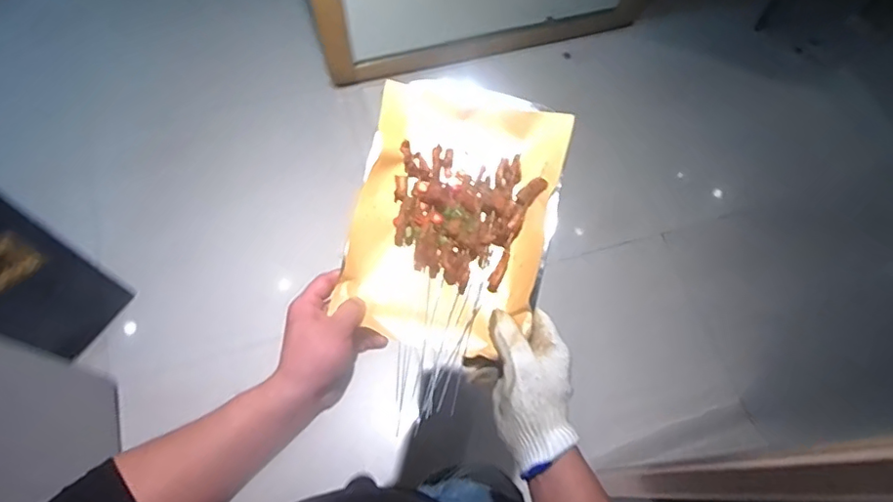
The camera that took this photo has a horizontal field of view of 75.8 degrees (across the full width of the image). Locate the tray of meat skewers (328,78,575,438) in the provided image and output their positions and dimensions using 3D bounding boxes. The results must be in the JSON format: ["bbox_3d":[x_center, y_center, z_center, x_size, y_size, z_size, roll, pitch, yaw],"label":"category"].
[{"bbox_3d":[0.001,-0.009,0.556,0.188,0.051,0.326,13,70,4],"label":"tray of meat skewers"}]

